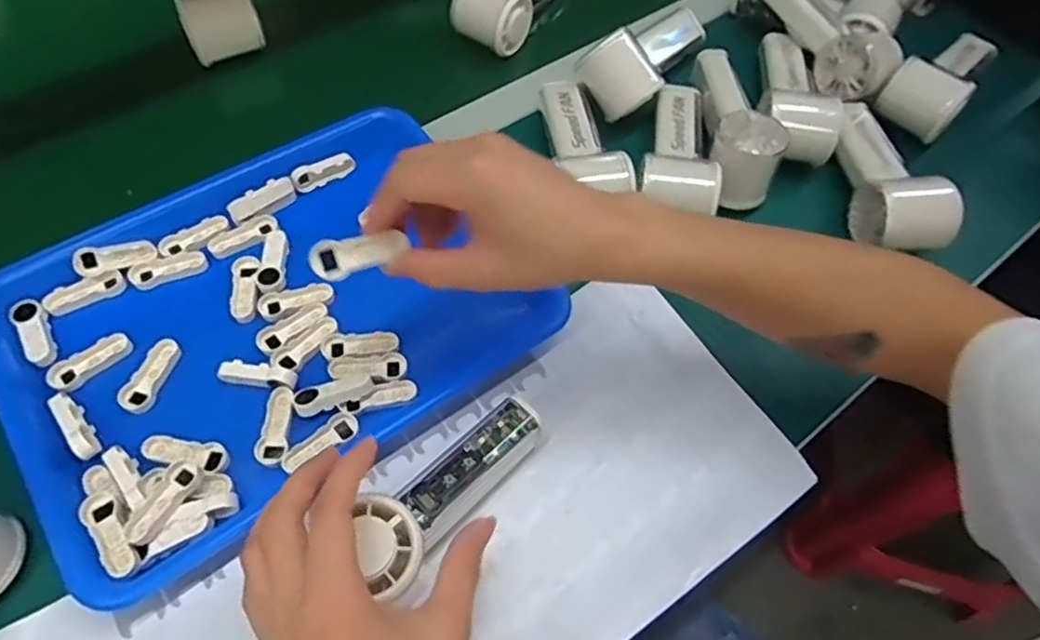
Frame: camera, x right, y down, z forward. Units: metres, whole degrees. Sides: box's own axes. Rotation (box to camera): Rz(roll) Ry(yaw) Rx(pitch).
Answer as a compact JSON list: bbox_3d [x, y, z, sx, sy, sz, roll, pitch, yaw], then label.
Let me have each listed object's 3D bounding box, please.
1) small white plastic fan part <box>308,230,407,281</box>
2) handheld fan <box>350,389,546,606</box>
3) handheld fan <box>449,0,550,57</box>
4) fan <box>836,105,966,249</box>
[{"bbox_3d":[-0.086,-0.035,0.345,0.050,0.011,0.020,-17,93,-17],"label":"small white plastic fan part"},{"bbox_3d":[-0.041,0.094,0.365,0.043,0.028,0.132,38,49,17],"label":"handheld fan"},{"bbox_3d":[-0.002,-0.311,0.628,0.065,0.065,0.140,32,63,14],"label":"handheld fan"},{"bbox_3d":[0.298,-0.122,0.519,0.069,0.045,0.144,7,59,0],"label":"fan"}]

